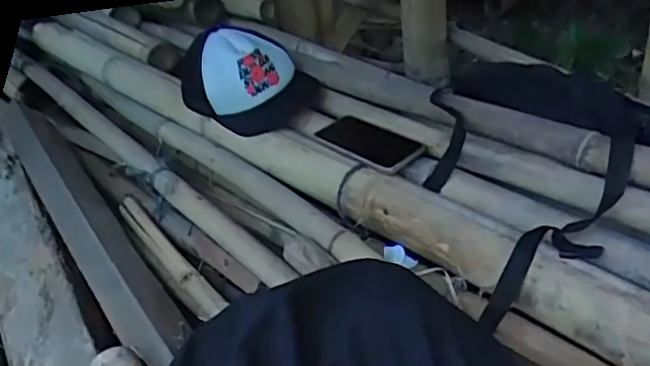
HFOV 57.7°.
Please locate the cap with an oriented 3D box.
[{"bbox_3d":[-0.139,-0.198,1.044,0.223,0.138,0.224,-3,31,2],"label":"cap"}]

